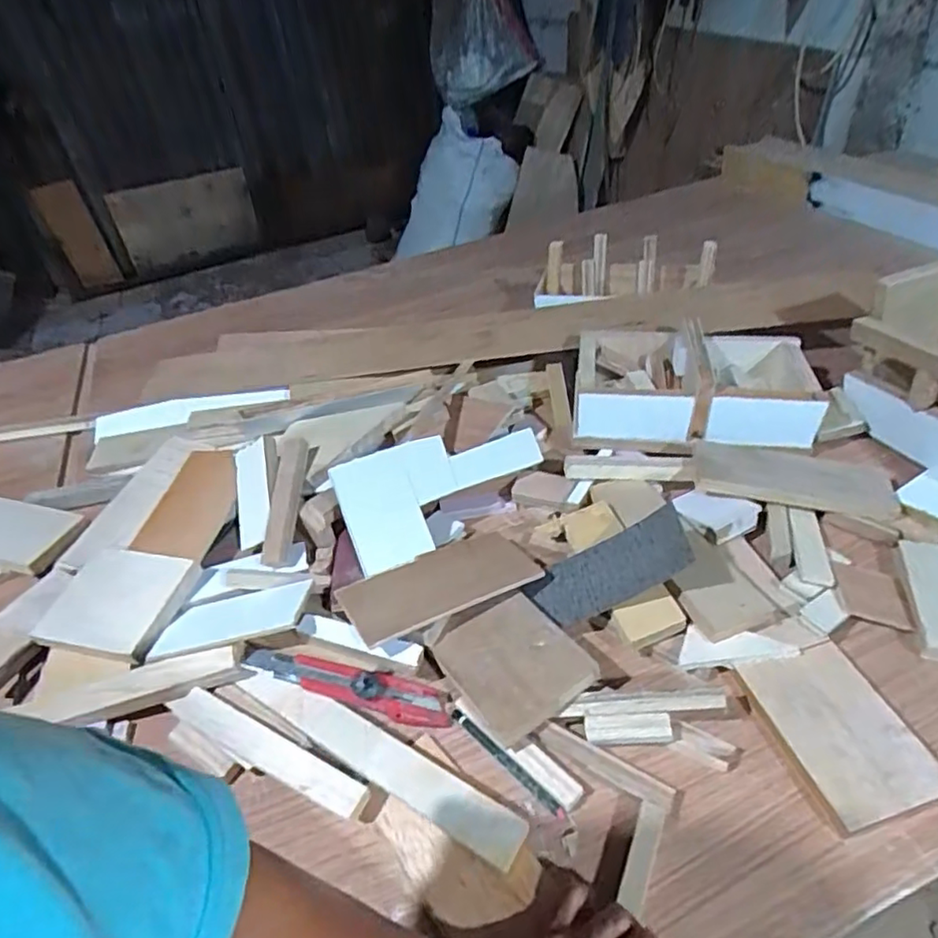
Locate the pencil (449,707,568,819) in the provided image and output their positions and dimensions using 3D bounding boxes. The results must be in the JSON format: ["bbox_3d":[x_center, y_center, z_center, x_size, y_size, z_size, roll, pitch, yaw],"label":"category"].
[{"bbox_3d":[0.028,0.225,0.481,0.007,0.011,0.115,-34,47,-30],"label":"pencil"}]

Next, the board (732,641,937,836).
[{"bbox_3d":[0.273,0.193,0.462,0.081,0.020,0.124,-19,41,-6],"label":"board"}]

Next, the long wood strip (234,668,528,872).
[{"bbox_3d":[-0.078,0.219,0.483,0.264,0.015,0.035,19,47,29],"label":"long wood strip"}]

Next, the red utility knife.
[{"bbox_3d":[-0.101,0.178,0.524,0.174,0.022,0.033,15,42,5],"label":"red utility knife"}]

